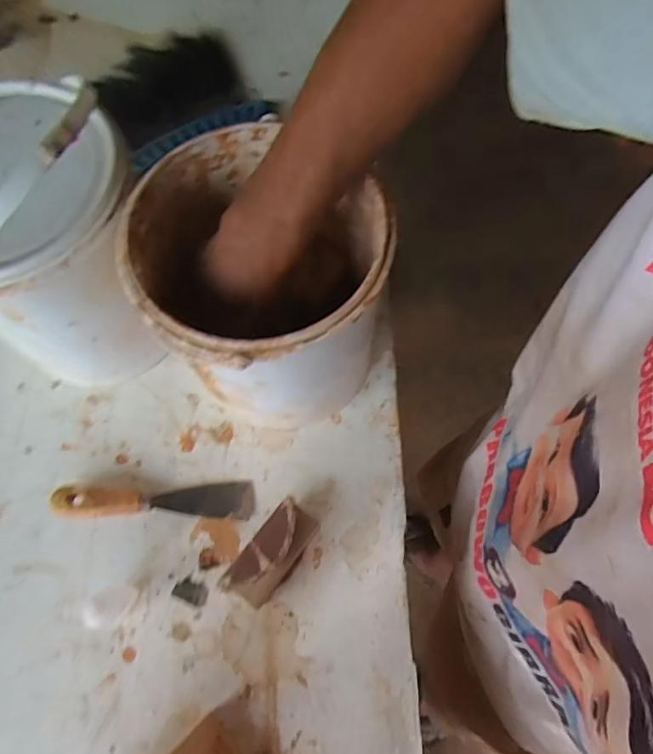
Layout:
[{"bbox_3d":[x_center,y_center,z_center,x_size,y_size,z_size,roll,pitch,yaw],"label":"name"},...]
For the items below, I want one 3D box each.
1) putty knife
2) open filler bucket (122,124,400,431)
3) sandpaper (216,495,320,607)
[{"bbox_3d":[-0.150,0.107,0.452,0.168,0.026,0.033,0,69,1],"label":"putty knife"},{"bbox_3d":[-0.046,-0.065,0.425,0.174,0.191,0.177,0,69,1],"label":"open filler bucket"},{"bbox_3d":[-0.044,0.148,0.426,0.041,0.041,0.090,37,74,14],"label":"sandpaper"}]

